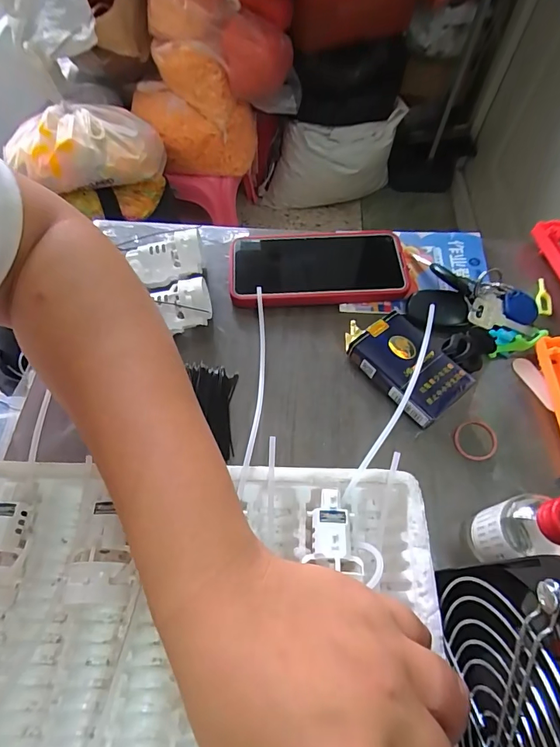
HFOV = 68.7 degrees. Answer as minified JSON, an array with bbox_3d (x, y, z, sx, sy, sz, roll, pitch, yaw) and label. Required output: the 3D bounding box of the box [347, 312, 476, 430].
[{"bbox_3d":[0.103,-0.004,0.325,0.058,0.027,0.082,-35,67,-18],"label":"box"}]

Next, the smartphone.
[{"bbox_3d":[0.036,-0.098,0.380,0.160,0.019,0.079,-4,62,-2],"label":"smartphone"}]

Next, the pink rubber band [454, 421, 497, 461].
[{"bbox_3d":[0.148,0.051,0.311,0.032,0.004,0.030,2,62,1],"label":"pink rubber band"}]

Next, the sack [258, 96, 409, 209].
[{"bbox_3d":[0.168,-0.680,1.378,0.451,0.288,0.124,-6,62,-4],"label":"sack"}]

